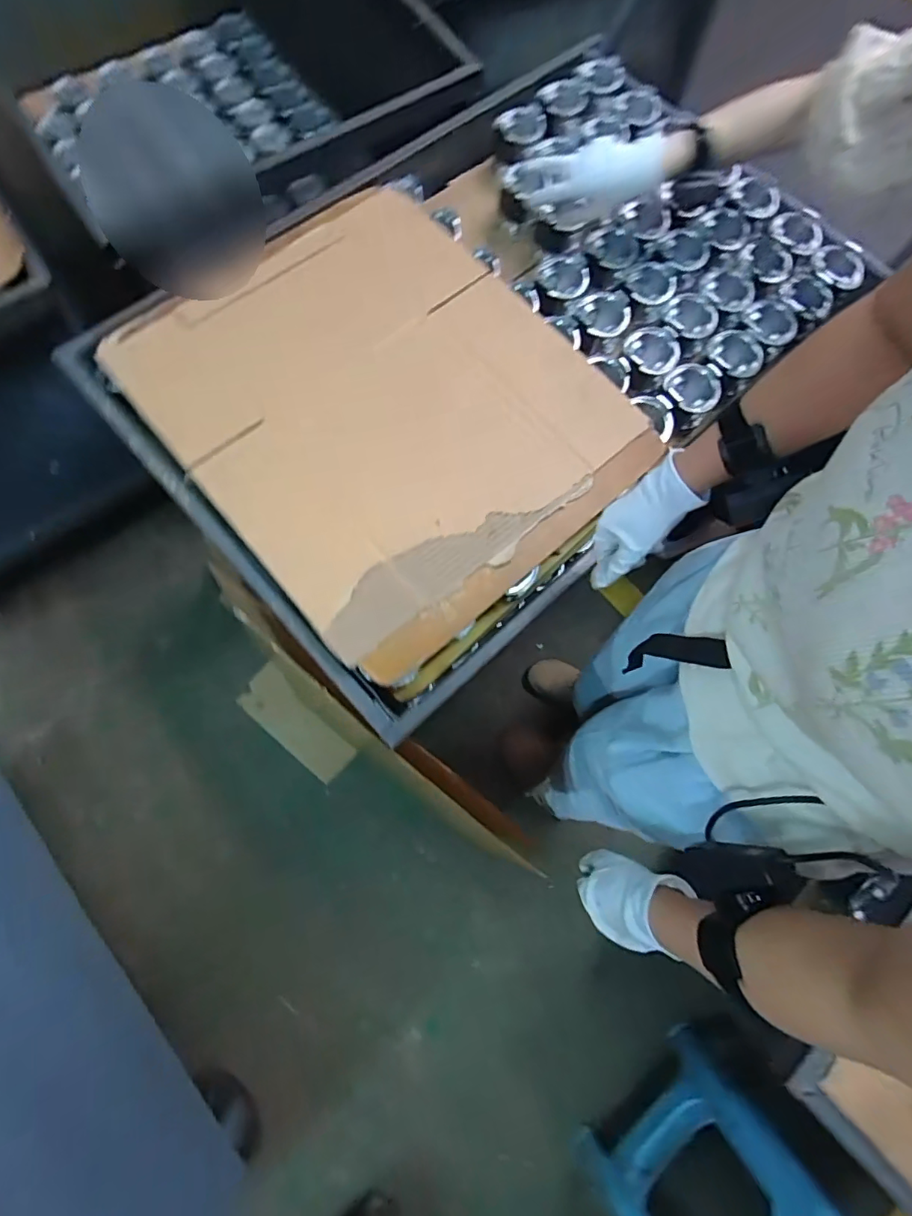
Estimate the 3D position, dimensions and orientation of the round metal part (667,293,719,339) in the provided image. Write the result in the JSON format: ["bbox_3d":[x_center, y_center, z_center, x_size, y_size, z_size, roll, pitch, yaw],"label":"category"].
[{"bbox_3d":[0.379,-0.465,0.841,0.070,0.019,0.074,0,74,-2],"label":"round metal part"}]

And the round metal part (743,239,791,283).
[{"bbox_3d":[0.517,-0.575,0.876,0.078,0.007,0.082,0,74,-2],"label":"round metal part"}]

